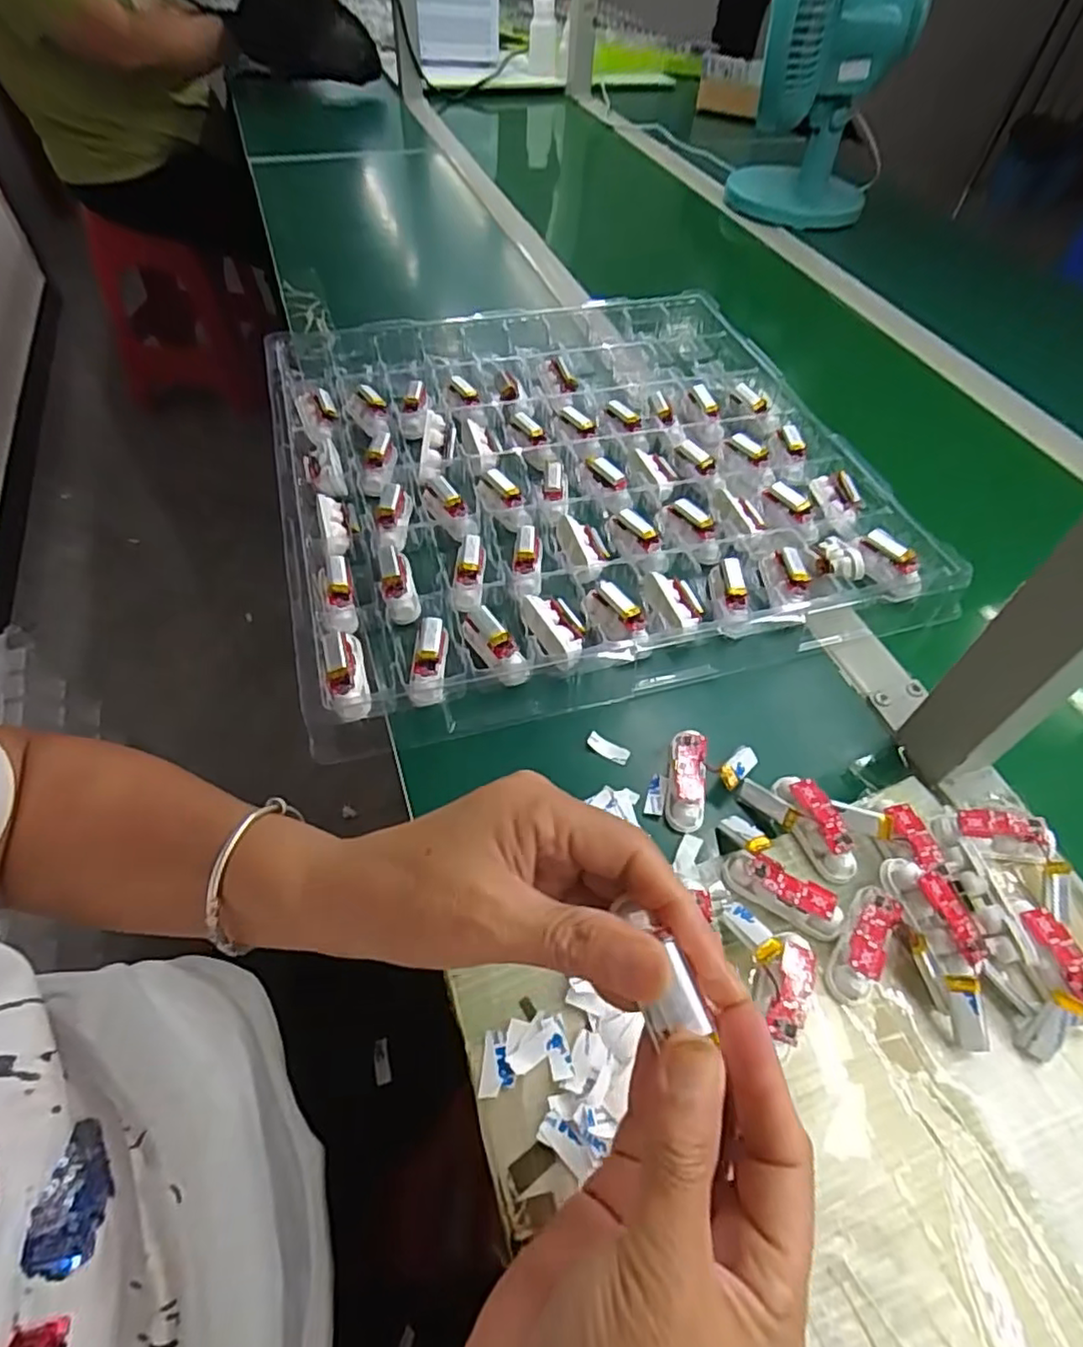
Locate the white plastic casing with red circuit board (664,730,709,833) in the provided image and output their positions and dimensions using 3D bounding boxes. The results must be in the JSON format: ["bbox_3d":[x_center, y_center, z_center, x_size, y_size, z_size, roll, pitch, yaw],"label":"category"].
[{"bbox_3d":[0.085,0.062,0.377,0.020,0.018,0.058,11,53,4],"label":"white plastic casing with red circuit board"}]

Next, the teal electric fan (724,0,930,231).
[{"bbox_3d":[0.379,-0.789,0.858,0.178,0.328,0.226,18,56,10],"label":"teal electric fan"}]

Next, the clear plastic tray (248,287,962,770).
[{"bbox_3d":[0.023,-0.179,0.547,0.456,0.035,0.462,-12,56,-11],"label":"clear plastic tray"}]

